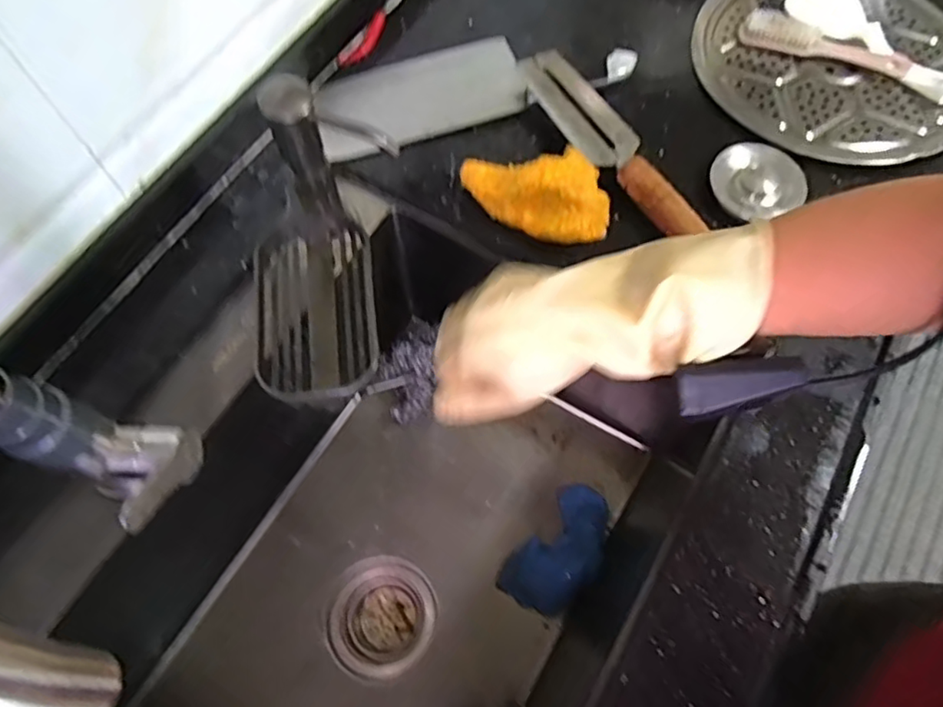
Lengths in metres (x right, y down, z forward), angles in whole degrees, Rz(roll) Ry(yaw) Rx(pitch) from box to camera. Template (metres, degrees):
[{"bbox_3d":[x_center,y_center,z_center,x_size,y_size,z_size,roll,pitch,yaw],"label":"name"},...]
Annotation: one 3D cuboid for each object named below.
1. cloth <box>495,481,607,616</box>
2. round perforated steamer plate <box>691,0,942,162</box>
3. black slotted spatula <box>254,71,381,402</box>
[{"bbox_3d":[0.097,0.199,0.633,0.079,0.042,0.141,37,73,15],"label":"cloth"},{"bbox_3d":[0.373,-0.310,0.631,0.269,0.018,0.273,0,65,1],"label":"round perforated steamer plate"},{"bbox_3d":[-0.127,-0.079,0.475,0.085,0.091,0.227,-4,86,-1],"label":"black slotted spatula"}]

